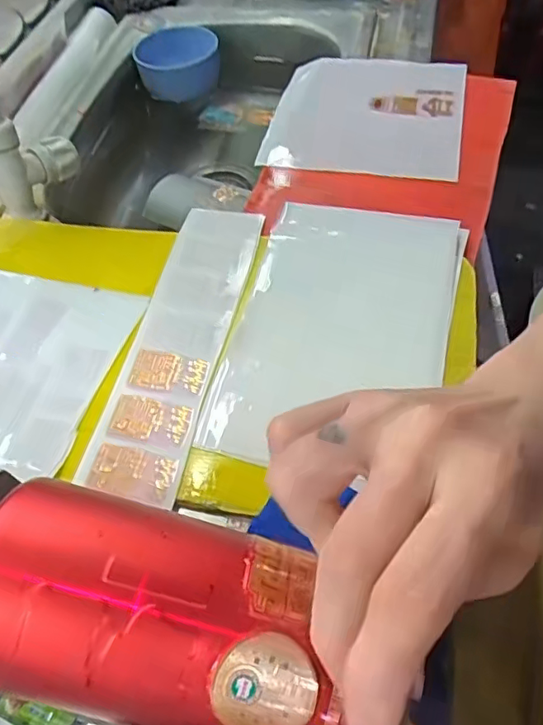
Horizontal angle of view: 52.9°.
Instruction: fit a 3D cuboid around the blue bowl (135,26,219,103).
[{"bbox_3d":[-0.125,-0.416,0.749,0.110,0.056,0.098,-6,57,-1],"label":"blue bowl"}]

